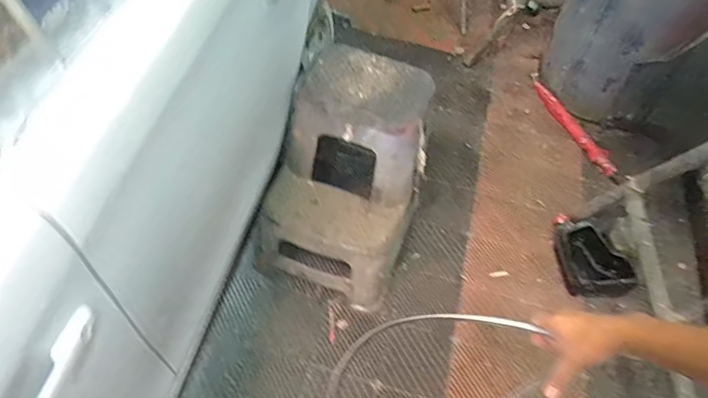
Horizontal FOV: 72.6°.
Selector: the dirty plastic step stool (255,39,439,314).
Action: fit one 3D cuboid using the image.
[{"bbox_3d":[-0.033,-0.043,1.419,0.411,0.629,0.430,16,54,11],"label":"dirty plastic step stool"}]

